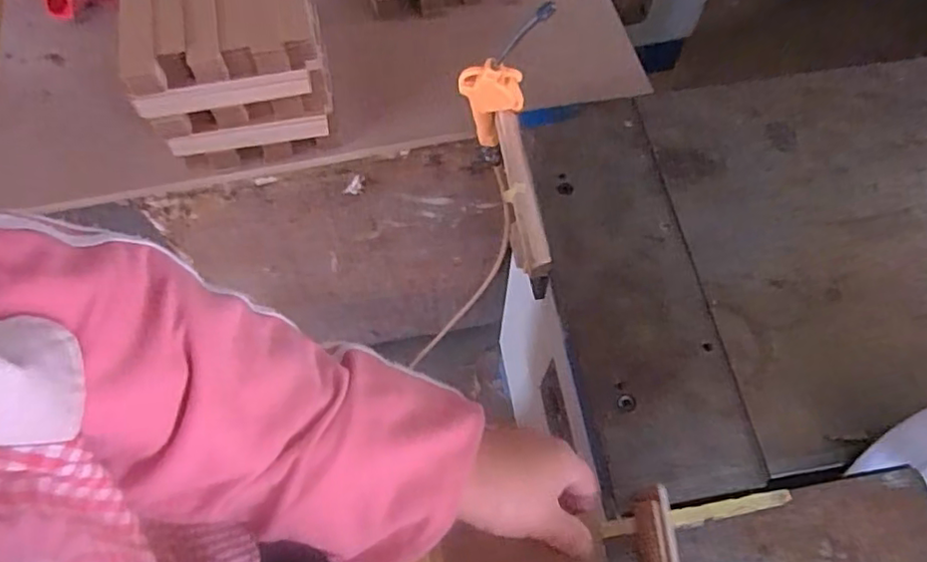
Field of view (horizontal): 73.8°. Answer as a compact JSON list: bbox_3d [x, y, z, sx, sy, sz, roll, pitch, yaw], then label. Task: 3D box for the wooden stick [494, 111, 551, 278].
[{"bbox_3d":[0.050,-0.082,0.566,0.026,0.023,0.170,-8,66,-4],"label":"wooden stick"}]

